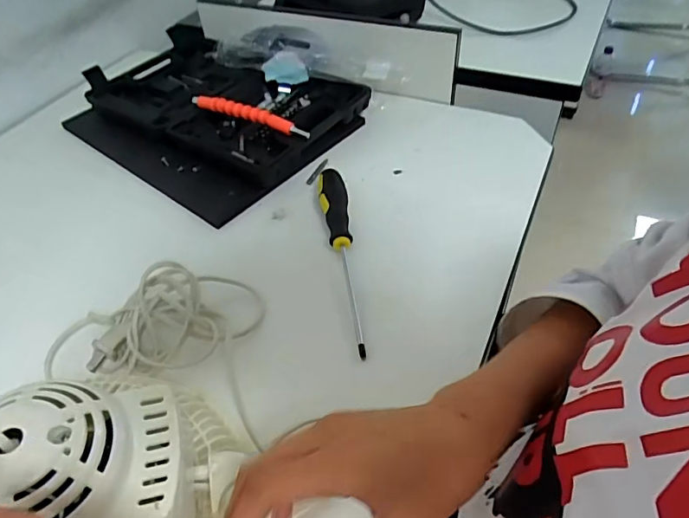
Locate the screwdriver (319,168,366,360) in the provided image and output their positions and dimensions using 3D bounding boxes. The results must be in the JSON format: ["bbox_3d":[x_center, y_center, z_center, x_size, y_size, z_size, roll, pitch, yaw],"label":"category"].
[{"bbox_3d":[-0.006,-0.012,0.474,0.029,0.029,0.226,-5,46,-1],"label":"screwdriver"}]

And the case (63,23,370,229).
[{"bbox_3d":[-0.187,-0.203,0.657,0.377,0.054,0.268,27,54,26],"label":"case"}]

